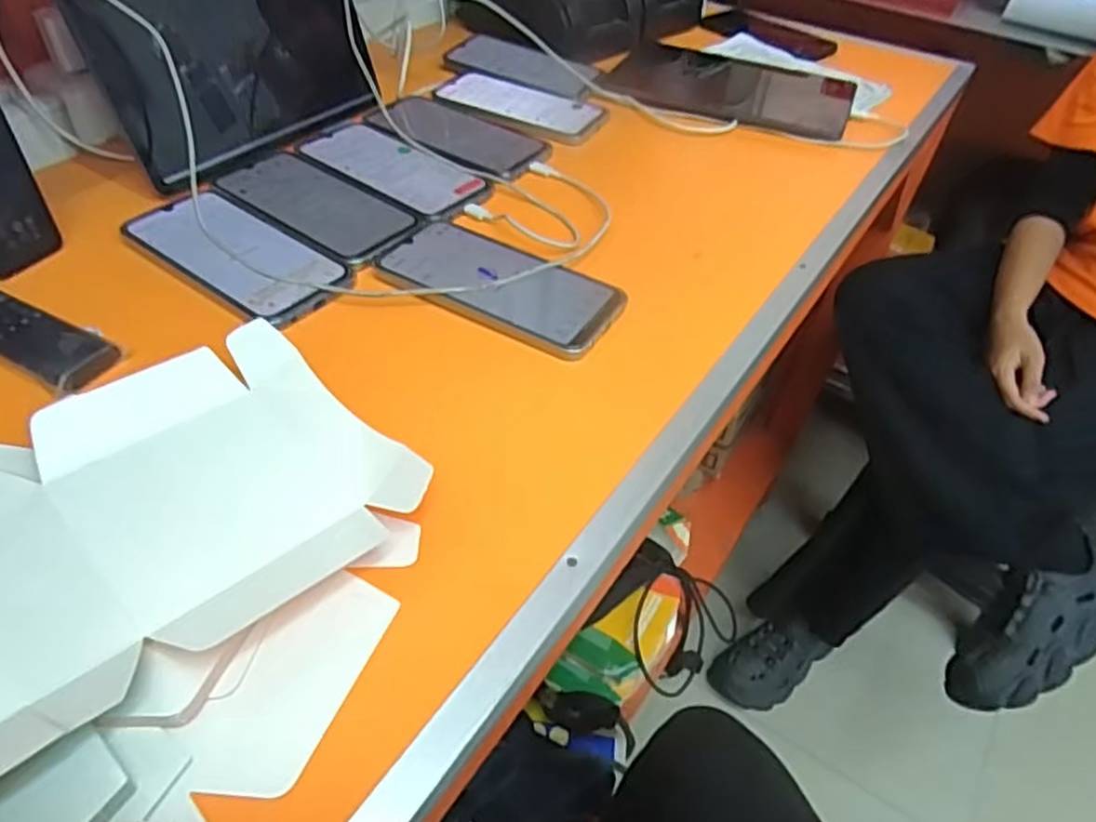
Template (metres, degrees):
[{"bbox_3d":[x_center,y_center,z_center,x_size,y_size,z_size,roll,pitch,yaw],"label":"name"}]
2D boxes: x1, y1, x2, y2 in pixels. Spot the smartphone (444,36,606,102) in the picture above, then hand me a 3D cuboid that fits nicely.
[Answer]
[{"bbox_3d":[-0.026,-0.378,0.791,0.172,0.015,0.085,21,47,15],"label":"smartphone"}]

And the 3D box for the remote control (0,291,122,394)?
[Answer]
[{"bbox_3d":[-0.359,-0.062,0.455,0.200,0.014,0.047,21,47,15],"label":"remote control"}]

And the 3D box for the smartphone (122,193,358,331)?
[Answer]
[{"bbox_3d":[-0.223,-0.116,0.521,0.173,0.005,0.080,29,50,22],"label":"smartphone"}]

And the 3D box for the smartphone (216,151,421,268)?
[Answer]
[{"bbox_3d":[-0.188,-0.165,0.575,0.174,0.005,0.080,30,51,23],"label":"smartphone"}]

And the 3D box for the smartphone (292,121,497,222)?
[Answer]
[{"bbox_3d":[-0.138,-0.212,0.624,0.183,0.004,0.080,31,51,23],"label":"smartphone"}]

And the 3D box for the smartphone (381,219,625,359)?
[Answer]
[{"bbox_3d":[-0.035,-0.090,0.510,0.170,0.005,0.089,25,49,19],"label":"smartphone"}]

